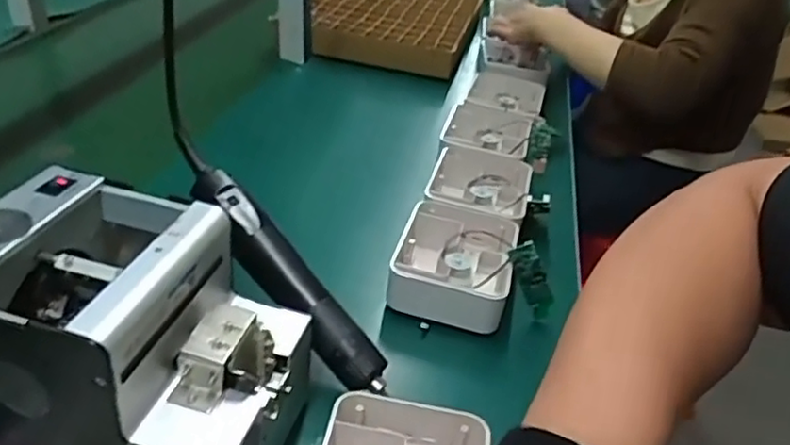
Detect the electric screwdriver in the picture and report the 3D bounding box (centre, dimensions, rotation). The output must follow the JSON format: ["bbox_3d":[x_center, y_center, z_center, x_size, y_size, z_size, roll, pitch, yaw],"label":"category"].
[{"bbox_3d":[-0.078,0.039,0.480,0.031,0.032,0.201,-28,70,-41],"label":"electric screwdriver"}]

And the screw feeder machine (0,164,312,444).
[{"bbox_3d":[-0.149,0.070,0.382,0.172,0.139,0.128,13,33,11],"label":"screw feeder machine"}]

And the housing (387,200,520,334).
[{"bbox_3d":[0.052,0.035,0.582,0.100,0.046,0.123,13,33,12],"label":"housing"}]

